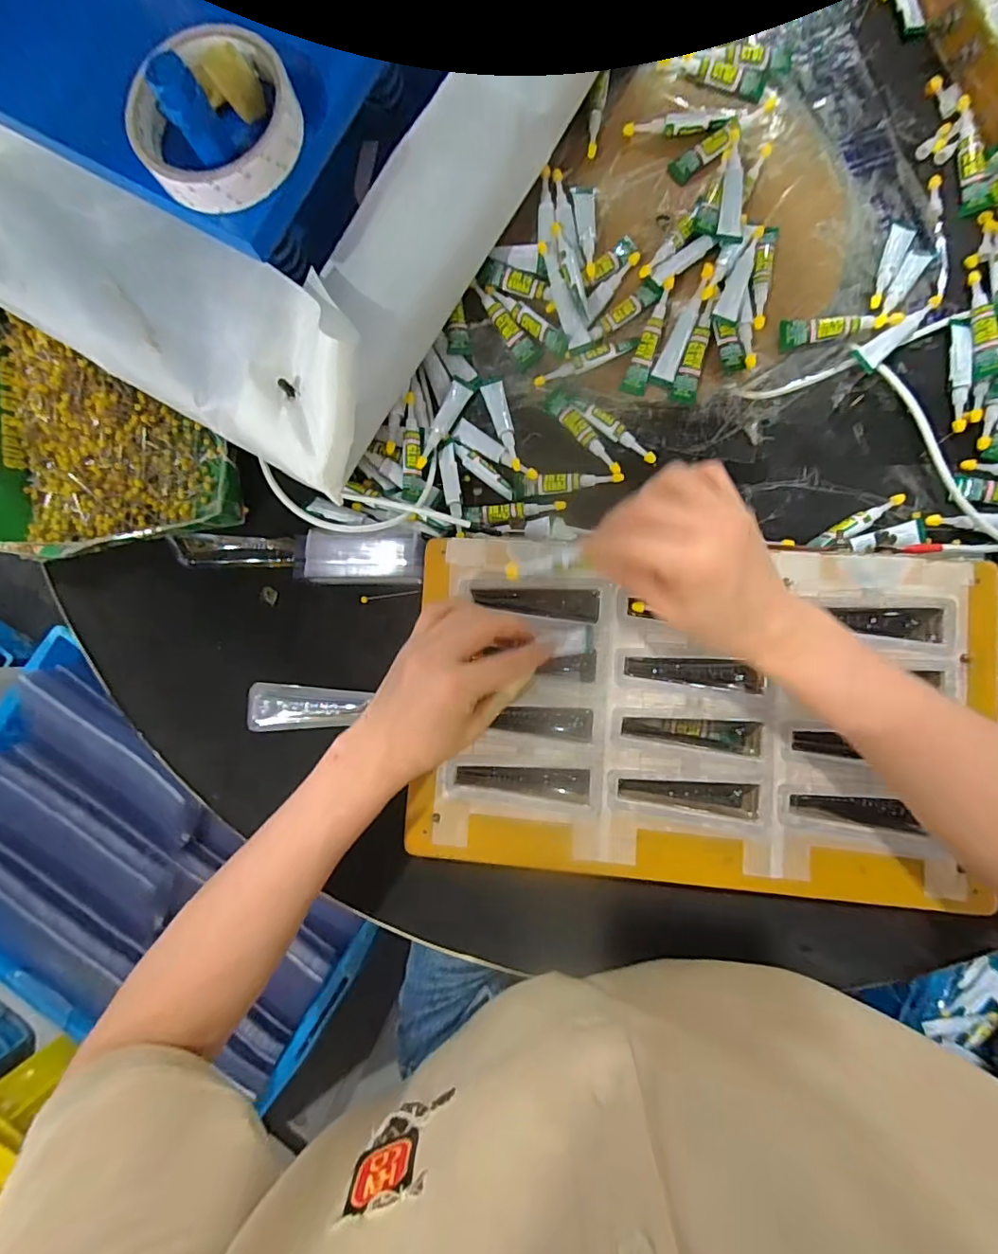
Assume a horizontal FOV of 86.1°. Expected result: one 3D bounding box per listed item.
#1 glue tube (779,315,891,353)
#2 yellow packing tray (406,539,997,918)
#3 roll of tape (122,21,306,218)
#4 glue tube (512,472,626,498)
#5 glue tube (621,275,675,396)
[{"bbox_3d":[0.246,-0.224,0.395,0.070,0.009,0.021,-10,88,6],"label":"glue tube"},{"bbox_3d":[0.134,0.060,0.370,0.374,0.029,0.225,4,89,6],"label":"yellow packing tray"},{"bbox_3d":[-0.154,-0.270,0.287,0.088,0.025,0.088,0,86,5],"label":"roll of tape"},{"bbox_3d":[0.052,-0.112,0.411,0.084,0.009,0.017,-3,89,6],"label":"glue tube"},{"bbox_3d":[0.115,-0.224,0.410,0.019,0.014,0.087,15,91,6],"label":"glue tube"}]

